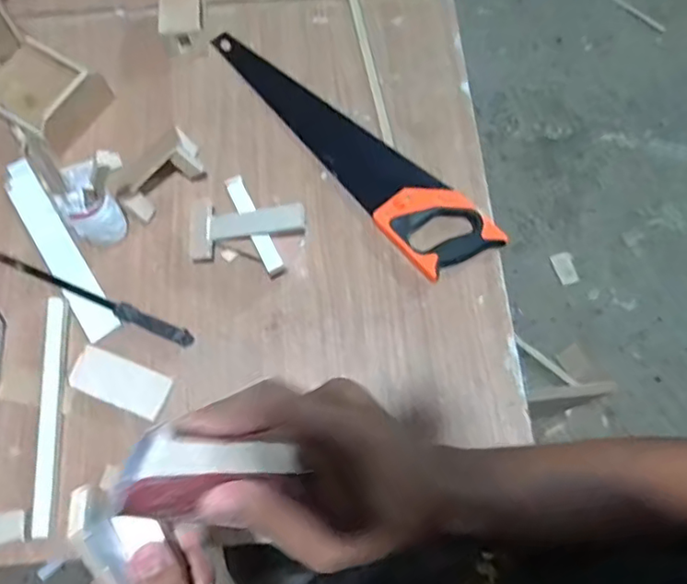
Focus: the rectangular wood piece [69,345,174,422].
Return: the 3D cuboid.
[{"bbox_3d":[-0.275,0.111,0.740,0.118,0.005,0.055,22,71,7],"label":"rectangular wood piece"}]

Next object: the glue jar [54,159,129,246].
[{"bbox_3d":[-0.321,-0.103,0.766,0.066,0.107,0.072,-29,73,-10],"label":"glue jar"}]

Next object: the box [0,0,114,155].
[{"bbox_3d":[-0.437,-0.299,0.834,0.181,0.100,0.130,33,73,11],"label":"box"}]

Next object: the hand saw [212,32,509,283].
[{"bbox_3d":[0.001,-0.213,0.850,0.113,0.028,0.501,-41,75,-14],"label":"hand saw"}]

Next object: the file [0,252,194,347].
[{"bbox_3d":[-0.333,0.005,0.777,0.300,0.011,0.021,22,71,7],"label":"file"}]

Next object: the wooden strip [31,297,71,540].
[{"bbox_3d":[-0.354,0.143,0.728,0.027,0.006,0.284,-5,70,-2],"label":"wooden strip"}]

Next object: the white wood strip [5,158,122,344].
[{"bbox_3d":[-0.386,-0.063,0.806,0.046,0.004,0.299,-32,74,-11],"label":"white wood strip"}]

